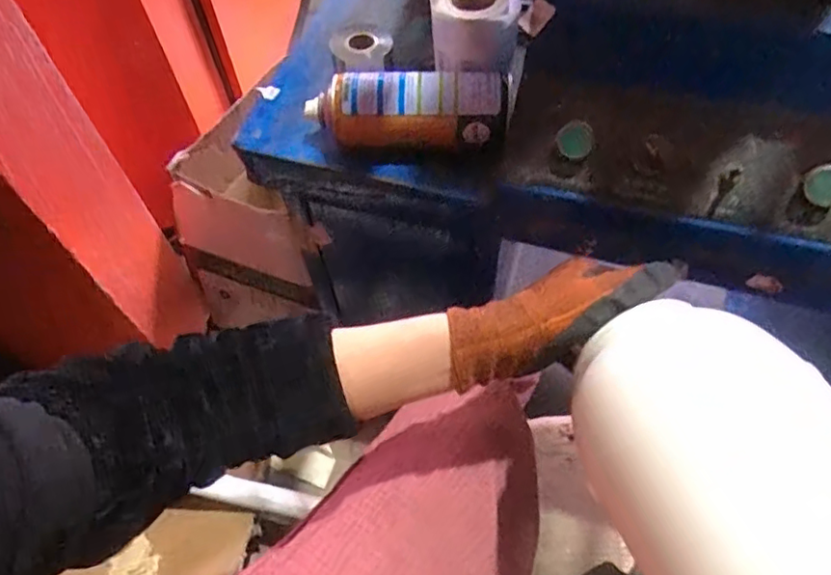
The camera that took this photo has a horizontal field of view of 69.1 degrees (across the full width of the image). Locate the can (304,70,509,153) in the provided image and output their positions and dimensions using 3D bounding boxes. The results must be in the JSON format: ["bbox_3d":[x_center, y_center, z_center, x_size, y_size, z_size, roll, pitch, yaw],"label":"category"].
[{"bbox_3d":[-0.010,-0.161,0.535,0.179,0.053,0.059,5,56,6],"label":"can"}]

